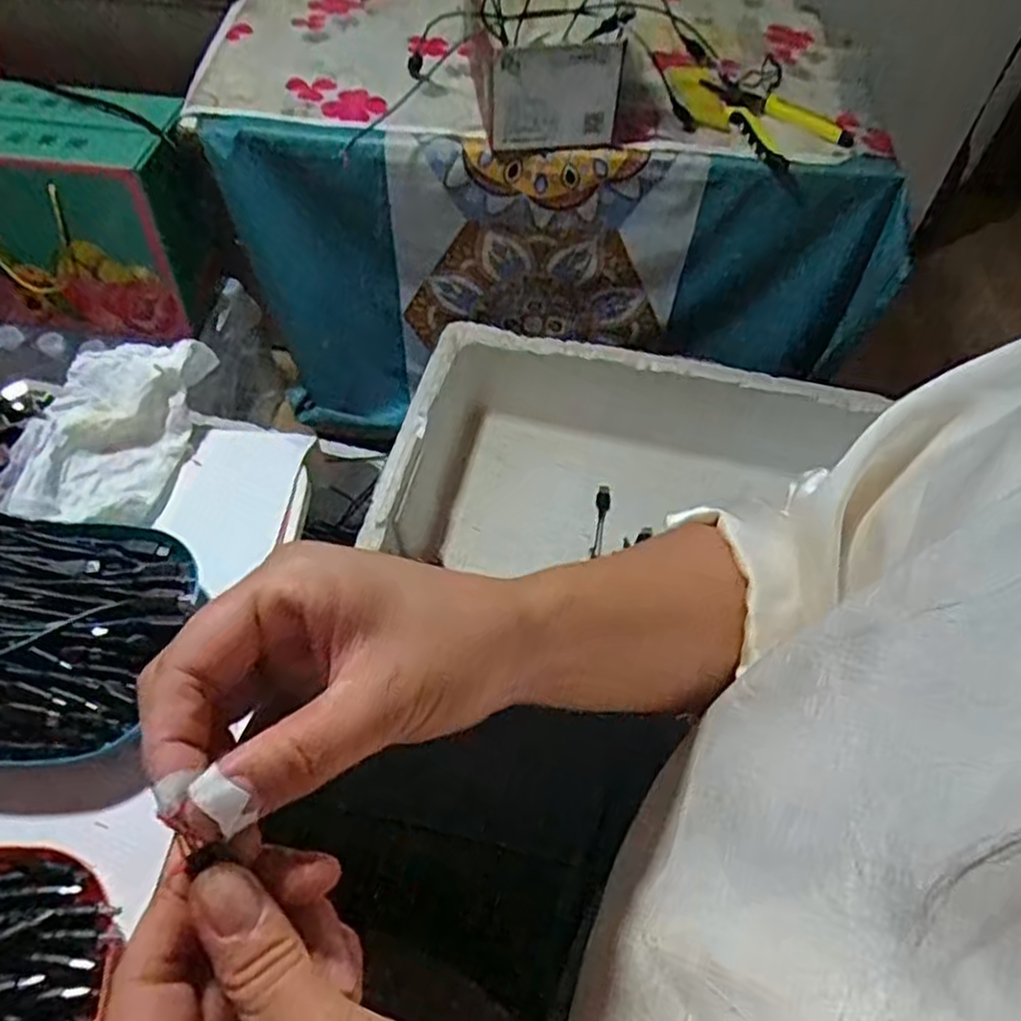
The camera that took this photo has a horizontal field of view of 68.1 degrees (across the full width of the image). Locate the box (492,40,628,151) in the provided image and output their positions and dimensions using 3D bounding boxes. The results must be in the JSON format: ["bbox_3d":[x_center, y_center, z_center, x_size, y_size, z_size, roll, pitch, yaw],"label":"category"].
[{"bbox_3d":[0.043,-0.387,0.706,0.117,0.089,0.020,0,54,-4],"label":"box"}]

